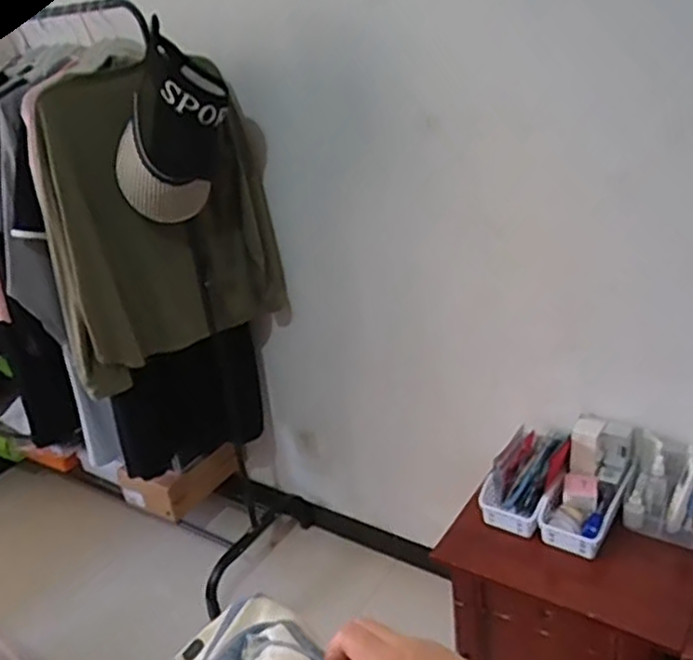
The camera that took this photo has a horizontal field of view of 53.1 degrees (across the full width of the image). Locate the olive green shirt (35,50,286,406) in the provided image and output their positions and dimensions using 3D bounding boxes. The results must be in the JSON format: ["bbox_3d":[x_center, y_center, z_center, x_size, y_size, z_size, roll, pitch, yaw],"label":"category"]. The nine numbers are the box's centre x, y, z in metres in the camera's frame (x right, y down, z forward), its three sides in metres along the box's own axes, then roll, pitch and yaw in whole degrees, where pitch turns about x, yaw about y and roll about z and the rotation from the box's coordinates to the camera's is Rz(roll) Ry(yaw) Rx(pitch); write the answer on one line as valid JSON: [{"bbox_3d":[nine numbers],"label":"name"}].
[{"bbox_3d":[-0.400,-0.230,1.572,0.517,0.650,0.133,-23,30,-29],"label":"olive green shirt"}]

